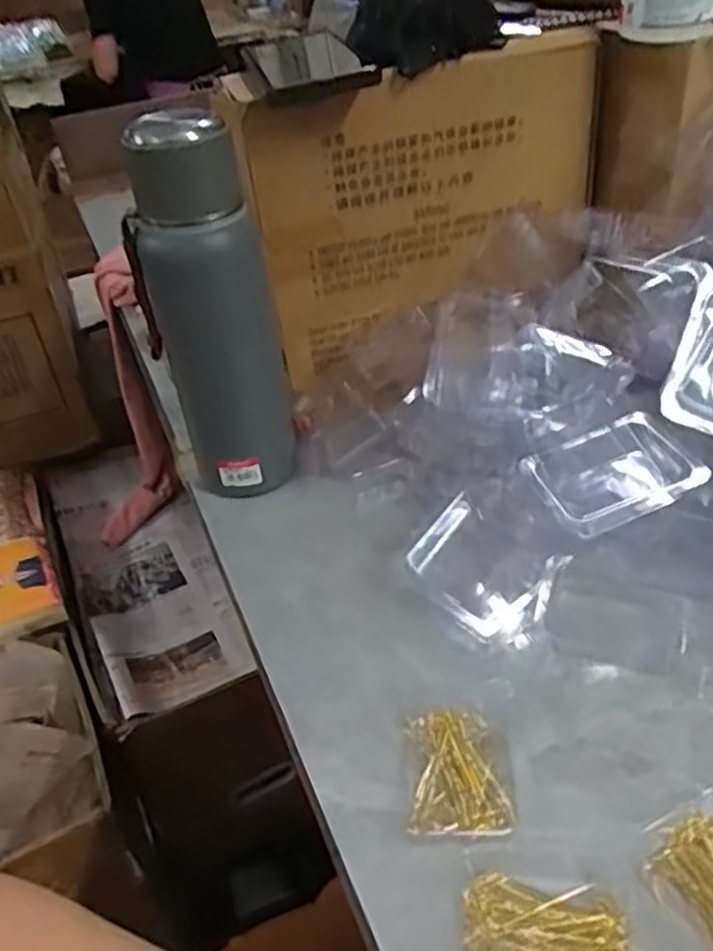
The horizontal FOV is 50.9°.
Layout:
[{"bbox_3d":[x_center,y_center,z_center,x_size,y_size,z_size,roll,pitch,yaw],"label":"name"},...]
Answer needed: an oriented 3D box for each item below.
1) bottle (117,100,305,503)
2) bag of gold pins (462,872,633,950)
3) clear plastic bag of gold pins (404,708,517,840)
[{"bbox_3d":[-0.103,-0.111,0.546,0.083,0.278,0.080,-23,42,-19],"label":"bottle"},{"bbox_3d":[0.084,0.204,0.332,0.070,0.011,0.048,-3,40,4],"label":"bag of gold pins"},{"bbox_3d":[0.053,0.154,0.393,0.054,0.013,0.072,-2,40,5],"label":"clear plastic bag of gold pins"}]

